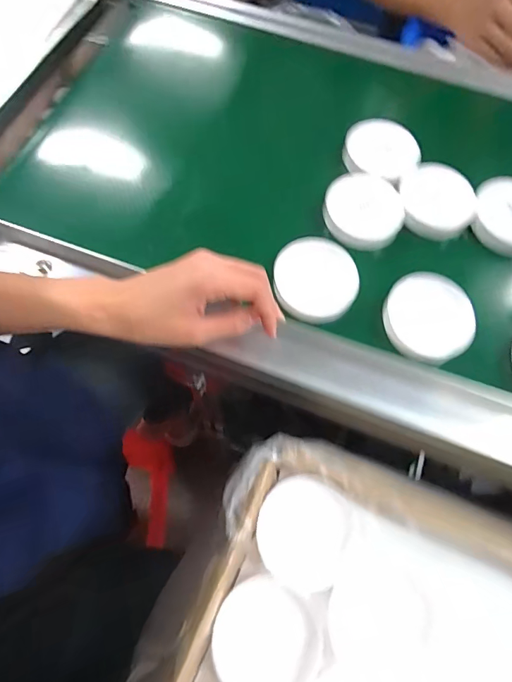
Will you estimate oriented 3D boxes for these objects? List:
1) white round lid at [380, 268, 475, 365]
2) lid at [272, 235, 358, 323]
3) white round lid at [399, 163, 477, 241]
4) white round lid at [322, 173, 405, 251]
[{"bbox_3d":[0.160,-0.023,0.385,0.080,0.011,0.083,1,68,-2],"label":"white round lid"},{"bbox_3d":[0.058,-0.060,0.393,0.078,0.010,0.080,1,68,-2],"label":"lid"},{"bbox_3d":[0.189,-0.147,0.437,0.076,0.023,0.075,1,68,-2],"label":"white round lid"},{"bbox_3d":[0.112,-0.138,0.435,0.079,0.021,0.079,1,68,-2],"label":"white round lid"}]

